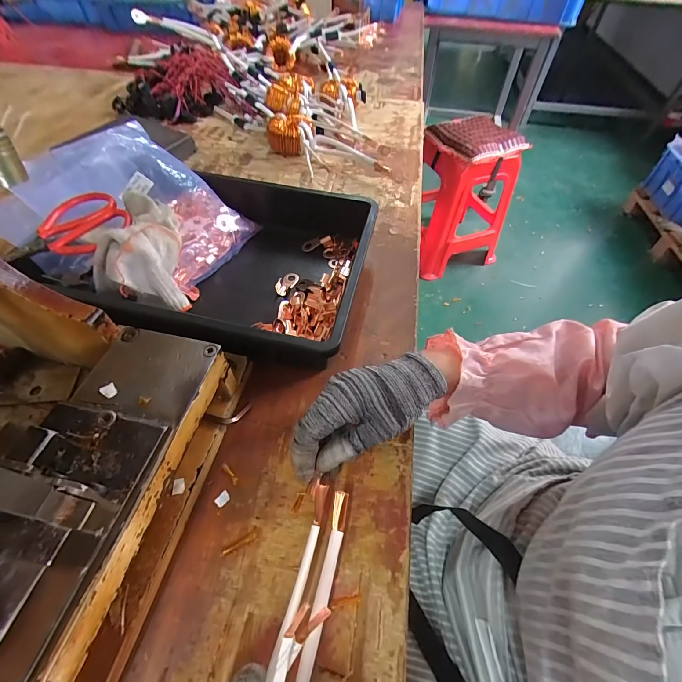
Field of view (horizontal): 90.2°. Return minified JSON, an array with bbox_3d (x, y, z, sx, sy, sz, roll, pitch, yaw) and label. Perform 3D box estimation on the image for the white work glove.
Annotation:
[{"bbox_3d":[-0.226,-0.103,0.372,0.095,0.057,0.160,-17,56,-15],"label":"white work glove"}]

